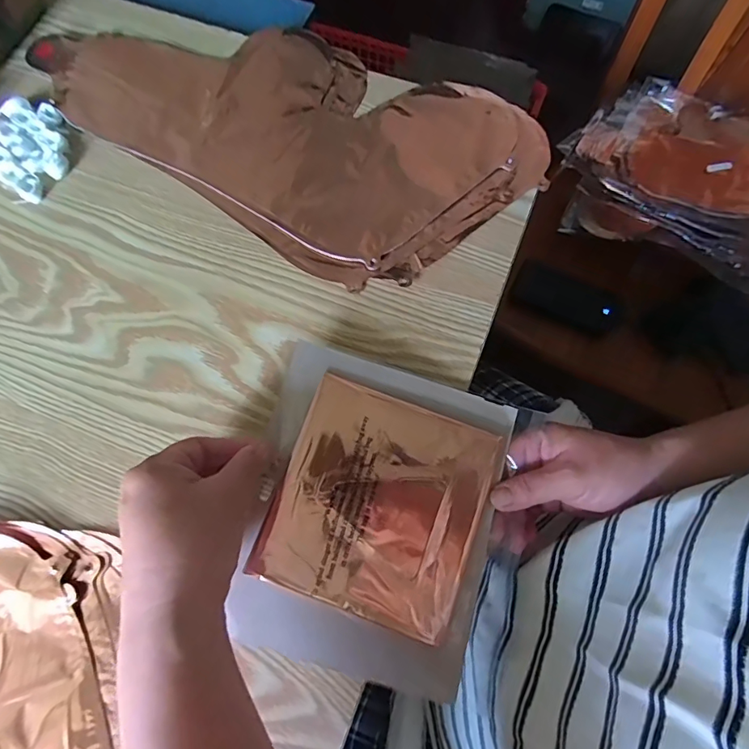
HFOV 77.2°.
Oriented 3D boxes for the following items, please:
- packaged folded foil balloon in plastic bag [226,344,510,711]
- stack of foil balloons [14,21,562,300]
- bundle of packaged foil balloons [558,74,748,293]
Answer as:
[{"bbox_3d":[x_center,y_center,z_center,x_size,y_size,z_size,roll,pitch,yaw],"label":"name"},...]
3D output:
[{"bbox_3d":[-0.001,0.088,0.309,0.160,0.028,0.190,15,72,6],"label":"packaged folded foil balloon in plastic bag"},{"bbox_3d":[-0.084,-0.236,0.420,0.434,0.014,0.220,32,75,11],"label":"stack of foil balloons"},{"bbox_3d":[0.473,-0.296,0.701,0.361,0.066,0.263,31,75,9],"label":"bundle of packaged foil balloons"}]

